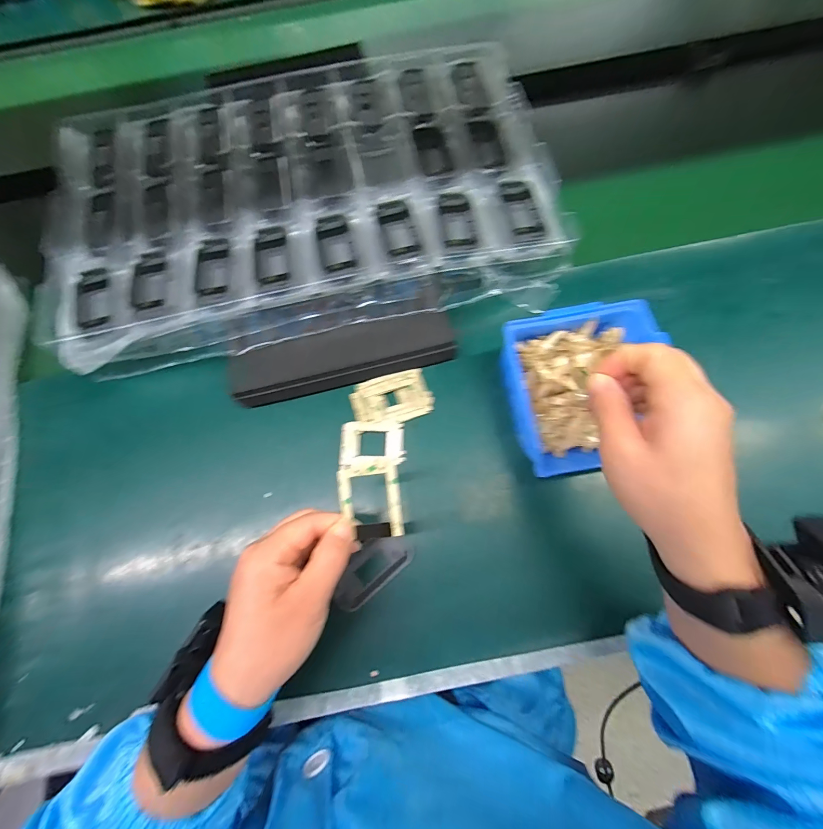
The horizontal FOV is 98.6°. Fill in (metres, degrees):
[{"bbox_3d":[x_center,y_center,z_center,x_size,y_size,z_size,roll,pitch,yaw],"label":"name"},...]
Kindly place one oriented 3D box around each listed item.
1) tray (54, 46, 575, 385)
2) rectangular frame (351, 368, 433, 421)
[{"bbox_3d":[-0.116,-0.228,0.381,0.514,0.052,0.332,-12,72,-3],"label":"tray"},{"bbox_3d":[-0.020,-0.017,0.353,0.078,0.007,0.049,-12,71,-1],"label":"rectangular frame"}]

